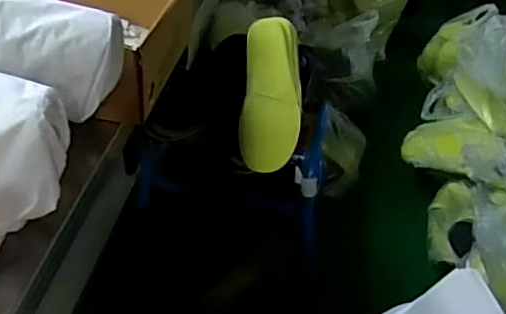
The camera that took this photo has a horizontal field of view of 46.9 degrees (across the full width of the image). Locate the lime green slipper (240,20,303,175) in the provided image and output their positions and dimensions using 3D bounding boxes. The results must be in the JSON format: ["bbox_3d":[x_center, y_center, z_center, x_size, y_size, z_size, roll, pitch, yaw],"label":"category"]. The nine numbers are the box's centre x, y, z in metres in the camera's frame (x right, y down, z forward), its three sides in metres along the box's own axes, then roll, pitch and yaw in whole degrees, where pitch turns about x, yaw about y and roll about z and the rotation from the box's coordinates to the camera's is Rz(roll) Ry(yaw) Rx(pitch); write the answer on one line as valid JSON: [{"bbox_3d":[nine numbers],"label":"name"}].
[{"bbox_3d":[0.034,-0.113,1.018,0.100,0.028,0.294,5,65,-2],"label":"lime green slipper"}]

